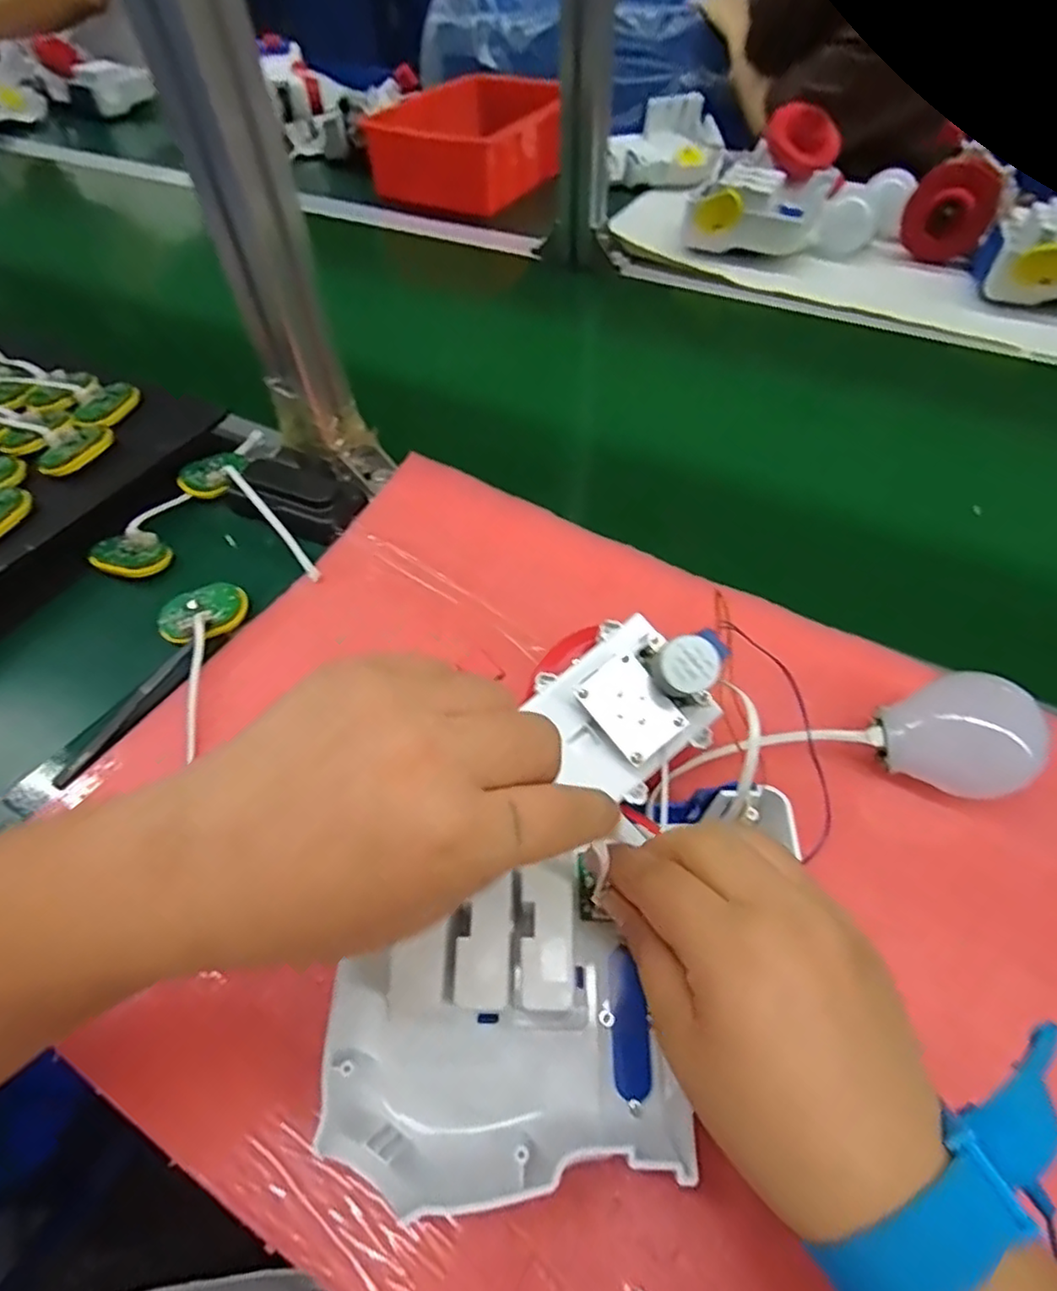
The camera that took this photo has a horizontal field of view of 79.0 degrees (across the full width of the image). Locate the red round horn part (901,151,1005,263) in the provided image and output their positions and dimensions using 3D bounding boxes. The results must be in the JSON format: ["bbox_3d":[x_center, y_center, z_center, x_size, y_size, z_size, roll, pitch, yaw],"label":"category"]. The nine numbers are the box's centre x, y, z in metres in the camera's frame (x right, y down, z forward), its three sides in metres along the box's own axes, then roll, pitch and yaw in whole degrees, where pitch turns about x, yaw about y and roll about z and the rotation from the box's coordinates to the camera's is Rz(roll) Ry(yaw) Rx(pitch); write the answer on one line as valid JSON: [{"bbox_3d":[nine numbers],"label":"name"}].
[{"bbox_3d":[0.455,-0.470,0.692,0.084,0.089,0.037,29,45,15],"label":"red round horn part"}]

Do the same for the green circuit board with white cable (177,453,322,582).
[{"bbox_3d":[-0.205,-0.090,0.468,0.050,0.020,0.171,-31,58,-20],"label":"green circuit board with white cable"}]

